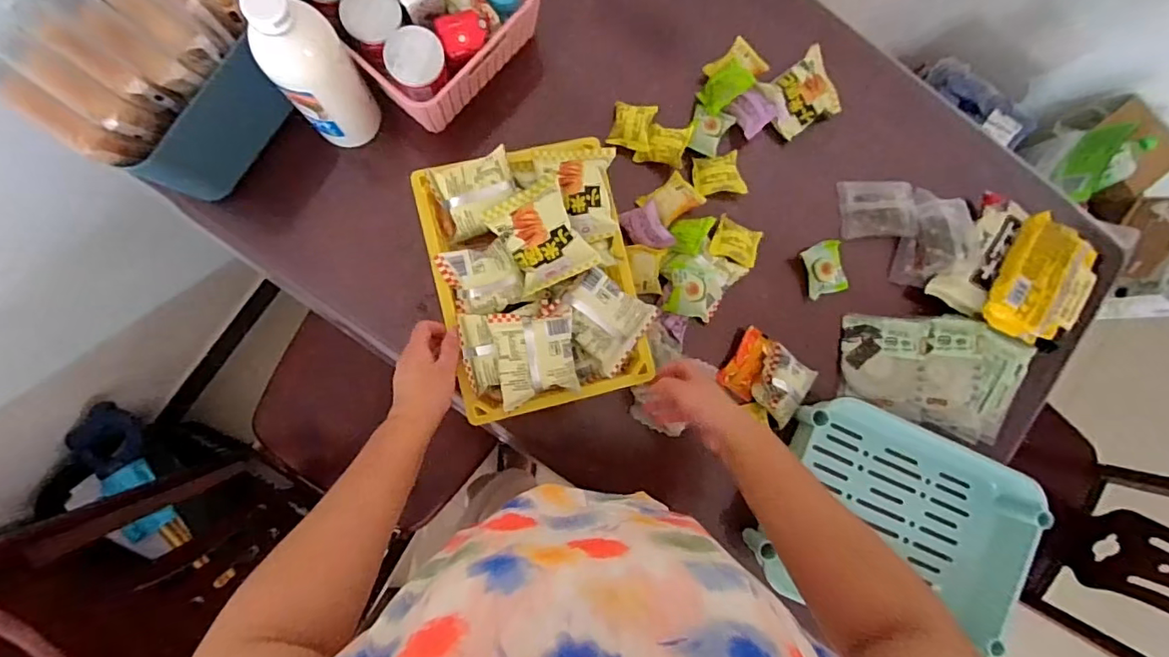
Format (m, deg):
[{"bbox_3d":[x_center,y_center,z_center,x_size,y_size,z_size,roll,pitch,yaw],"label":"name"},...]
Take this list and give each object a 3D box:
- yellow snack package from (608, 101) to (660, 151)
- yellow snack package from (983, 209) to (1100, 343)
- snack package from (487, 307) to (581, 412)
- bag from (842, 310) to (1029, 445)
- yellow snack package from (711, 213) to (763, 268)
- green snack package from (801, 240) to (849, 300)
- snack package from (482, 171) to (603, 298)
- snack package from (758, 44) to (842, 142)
[{"bbox_3d":[0.066,-0.274,0.719,0.056,0.018,0.063,13,87,-8],"label":"yellow snack package"},{"bbox_3d":[0.620,-0.060,0.728,0.123,0.049,0.158,24,85,-7],"label":"yellow snack package"},{"bbox_3d":[-0.054,0.032,0.593,0.089,0.024,0.101,-7,89,-9],"label":"snack package"},{"bbox_3d":[0.483,0.057,0.745,0.243,0.031,0.155,17,96,4],"label":"bag"},{"bbox_3d":[0.209,-0.118,0.721,0.068,0.016,0.054,15,86,-8],"label":"yellow snack package"},{"bbox_3d":[0.335,-0.083,0.742,0.057,0.034,0.072,-15,91,-9],"label":"green snack package"},{"bbox_3d":[-0.047,-0.103,0.594,0.089,0.032,0.109,-27,92,-8],"label":"snack package"},{"bbox_3d":[0.301,-0.323,0.734,0.093,0.031,0.086,-34,93,-8],"label":"snack package"}]

